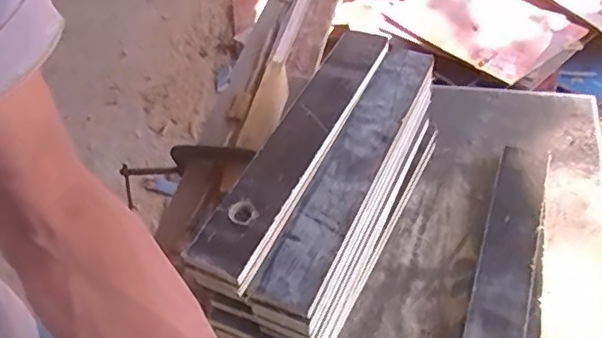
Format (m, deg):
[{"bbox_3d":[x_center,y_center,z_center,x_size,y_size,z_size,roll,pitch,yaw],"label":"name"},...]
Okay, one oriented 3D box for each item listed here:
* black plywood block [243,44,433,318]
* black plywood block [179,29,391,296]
[{"bbox_3d":[0.063,-0.012,0.666,0.068,0.020,0.403,18,52,20],"label":"black plywood block"},{"bbox_3d":[0.003,-0.038,0.669,0.073,0.022,0.407,17,52,20],"label":"black plywood block"}]

